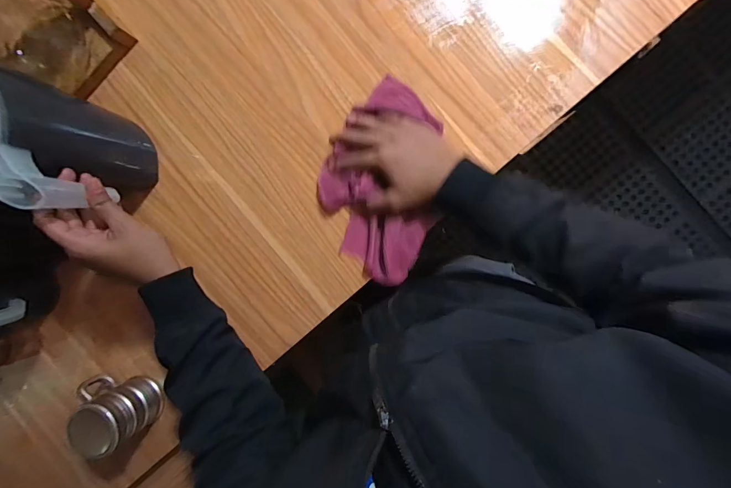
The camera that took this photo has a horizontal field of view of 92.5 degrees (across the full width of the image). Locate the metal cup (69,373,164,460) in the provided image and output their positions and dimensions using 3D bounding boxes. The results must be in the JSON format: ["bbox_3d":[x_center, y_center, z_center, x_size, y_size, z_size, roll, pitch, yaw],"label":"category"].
[{"bbox_3d":[-0.354,0.230,0.495,0.086,0.105,0.089,0,93,8],"label":"metal cup"}]

